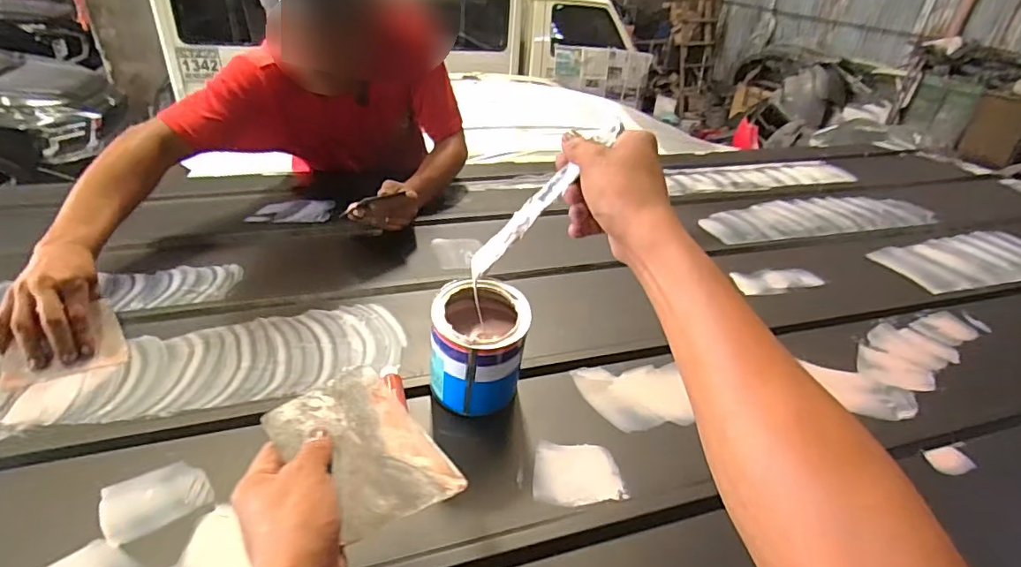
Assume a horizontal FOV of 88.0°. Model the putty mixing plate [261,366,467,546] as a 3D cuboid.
[{"bbox_3d":[-0.111,0.122,0.398,0.093,0.005,0.138,-22,50,-41],"label":"putty mixing plate"}]

